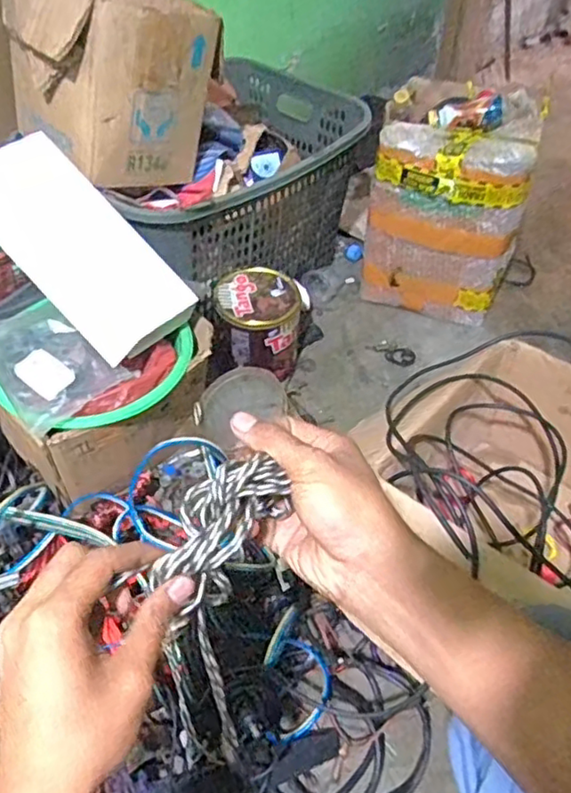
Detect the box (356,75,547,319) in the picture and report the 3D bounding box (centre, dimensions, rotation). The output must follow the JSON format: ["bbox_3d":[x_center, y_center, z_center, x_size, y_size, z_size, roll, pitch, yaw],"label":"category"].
[{"bbox_3d":[0.300,-0.377,1.175,0.250,0.336,0.346,12,48,11],"label":"box"}]

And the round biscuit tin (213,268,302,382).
[{"bbox_3d":[-0.047,-0.126,1.123,0.149,0.135,0.147,-2,47,-3],"label":"round biscuit tin"}]

